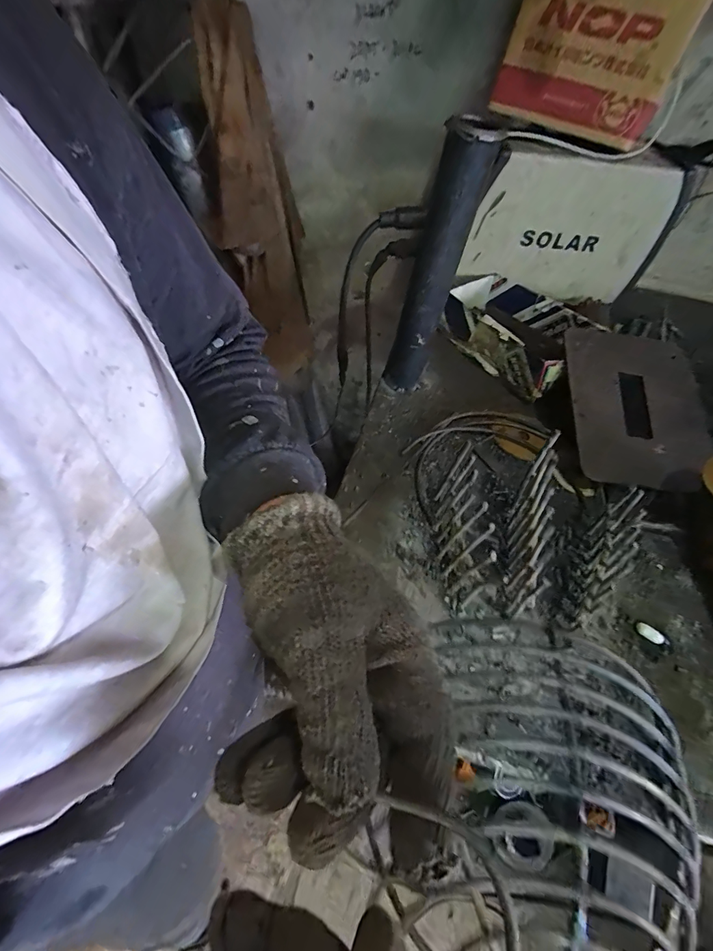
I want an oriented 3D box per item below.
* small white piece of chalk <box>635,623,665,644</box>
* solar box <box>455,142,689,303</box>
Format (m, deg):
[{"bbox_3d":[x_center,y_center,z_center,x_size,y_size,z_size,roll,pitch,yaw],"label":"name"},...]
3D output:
[{"bbox_3d":[0.289,0.157,0.402,0.025,0.011,0.010,40,61,22],"label":"small white piece of chalk"},{"bbox_3d":[0.333,-0.403,0.664,0.282,0.201,0.081,8,54,2],"label":"solar box"}]

